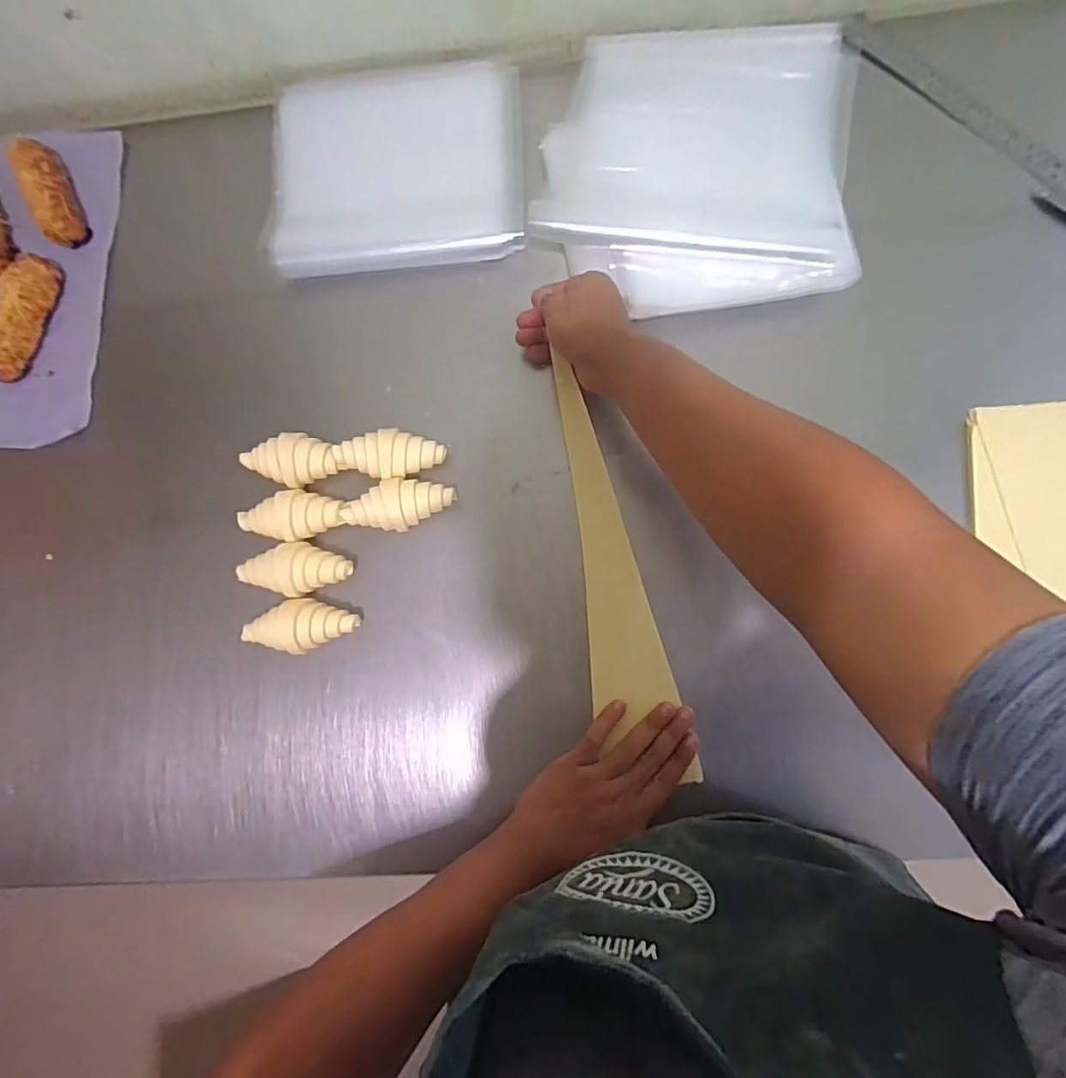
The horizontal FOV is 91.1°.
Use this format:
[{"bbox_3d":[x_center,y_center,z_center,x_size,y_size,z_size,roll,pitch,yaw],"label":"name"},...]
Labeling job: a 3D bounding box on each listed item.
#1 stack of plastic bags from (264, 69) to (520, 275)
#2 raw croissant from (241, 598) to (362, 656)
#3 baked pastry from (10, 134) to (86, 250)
[{"bbox_3d":[-0.135,-0.374,0.525,0.245,0.021,0.212,-2,83,5],"label":"stack of plastic bags"},{"bbox_3d":[-0.211,0.079,0.472,0.104,0.040,0.048,-1,83,5],"label":"raw croissant"},{"bbox_3d":[-0.523,-0.383,0.562,0.038,0.034,0.133,-25,82,2],"label":"baked pastry"}]

